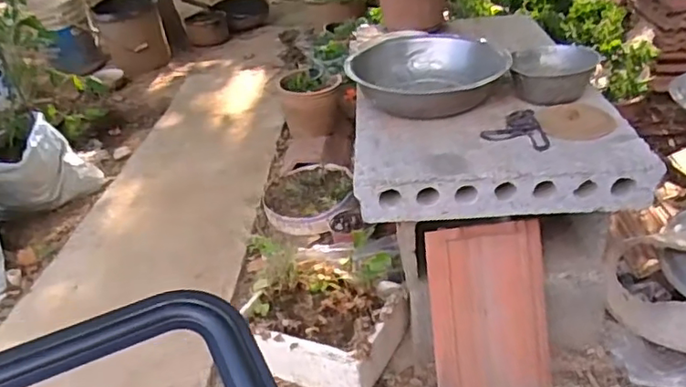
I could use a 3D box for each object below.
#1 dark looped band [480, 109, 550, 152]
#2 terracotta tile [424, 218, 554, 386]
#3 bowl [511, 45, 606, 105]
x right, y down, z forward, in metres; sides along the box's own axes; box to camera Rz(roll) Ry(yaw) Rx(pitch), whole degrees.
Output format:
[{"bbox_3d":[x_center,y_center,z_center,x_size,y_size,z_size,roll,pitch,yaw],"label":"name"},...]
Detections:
[{"bbox_3d":[0.331,-0.123,1.078,0.117,0.010,0.147,13,37,29],"label":"dark looped band"},{"bbox_3d":[0.265,0.223,1.049,0.205,0.332,0.022,-6,1,-6],"label":"terracotta tile"},{"bbox_3d":[0.430,-0.235,1.190,0.171,0.079,0.173,2,33,13],"label":"bowl"}]

